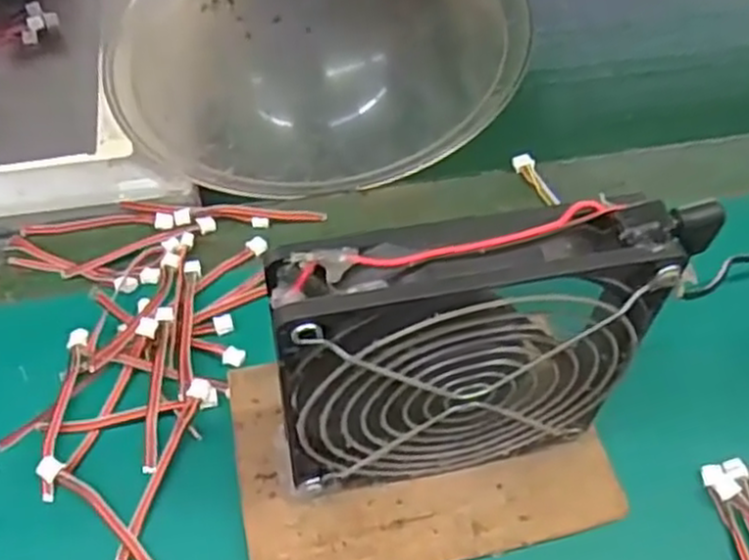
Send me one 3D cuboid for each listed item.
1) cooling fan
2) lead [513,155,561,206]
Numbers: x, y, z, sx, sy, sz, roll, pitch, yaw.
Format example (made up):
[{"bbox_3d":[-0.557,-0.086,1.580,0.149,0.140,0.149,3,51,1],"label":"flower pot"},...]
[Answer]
[{"bbox_3d":[0.031,0.030,0.252,0.121,0.130,0.025,-10,53,-8],"label":"cooling fan"},{"bbox_3d":[0.086,-0.053,0.393,0.011,0.004,0.040,-21,55,-15],"label":"lead"}]

